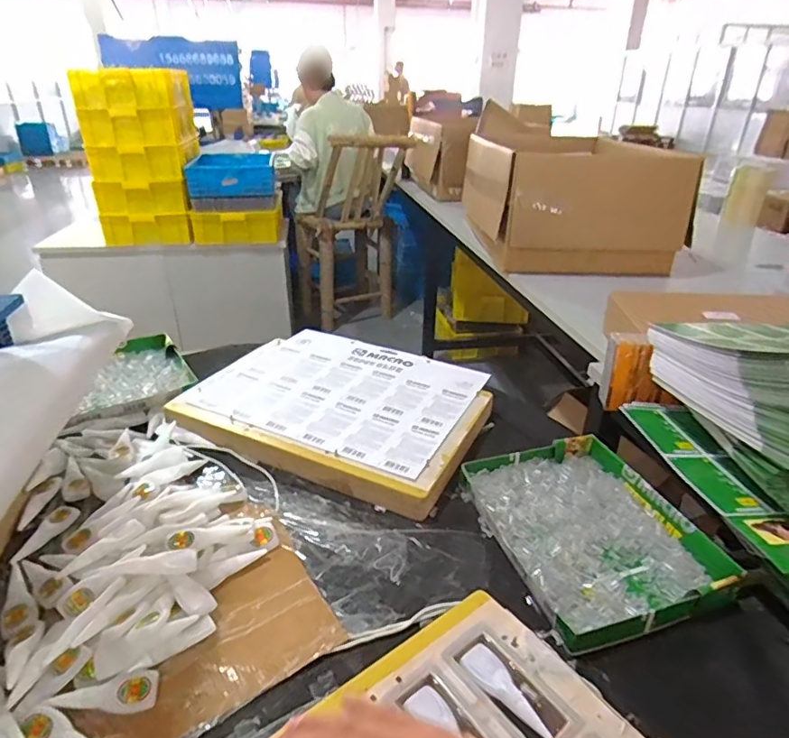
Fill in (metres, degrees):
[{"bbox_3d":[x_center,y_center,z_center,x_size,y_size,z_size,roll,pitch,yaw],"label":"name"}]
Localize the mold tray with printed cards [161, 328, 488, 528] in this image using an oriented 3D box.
[{"bbox_3d":[-0.077,0.051,0.836,0.414,0.045,0.325,13,30,21],"label":"mold tray with printed cards"}]

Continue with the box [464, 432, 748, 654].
[{"bbox_3d":[0.224,0.179,0.627,0.211,0.037,0.256,-8,29,-17],"label":"box"}]

